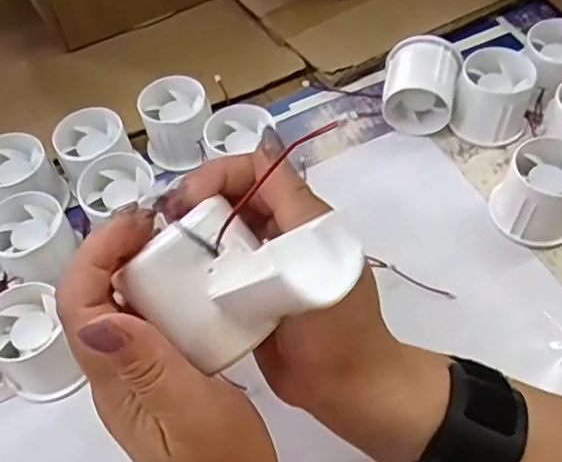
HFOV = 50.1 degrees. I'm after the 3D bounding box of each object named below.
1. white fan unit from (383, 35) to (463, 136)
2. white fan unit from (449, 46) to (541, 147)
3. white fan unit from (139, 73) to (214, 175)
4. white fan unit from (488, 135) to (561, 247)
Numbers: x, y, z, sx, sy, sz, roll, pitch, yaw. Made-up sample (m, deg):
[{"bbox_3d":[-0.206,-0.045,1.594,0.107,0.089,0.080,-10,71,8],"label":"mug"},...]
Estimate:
[{"bbox_3d":[0.105,-0.108,0.454,0.052,0.053,0.049,8,56,11],"label":"white fan unit"},{"bbox_3d":[0.160,-0.099,0.448,0.053,0.047,0.053,19,58,18],"label":"white fan unit"},{"bbox_3d":[-0.079,-0.081,0.461,0.052,0.046,0.059,-14,55,-5],"label":"white fan unit"},{"bbox_3d":[0.172,-0.028,0.395,0.055,0.049,0.058,24,60,20],"label":"white fan unit"}]

